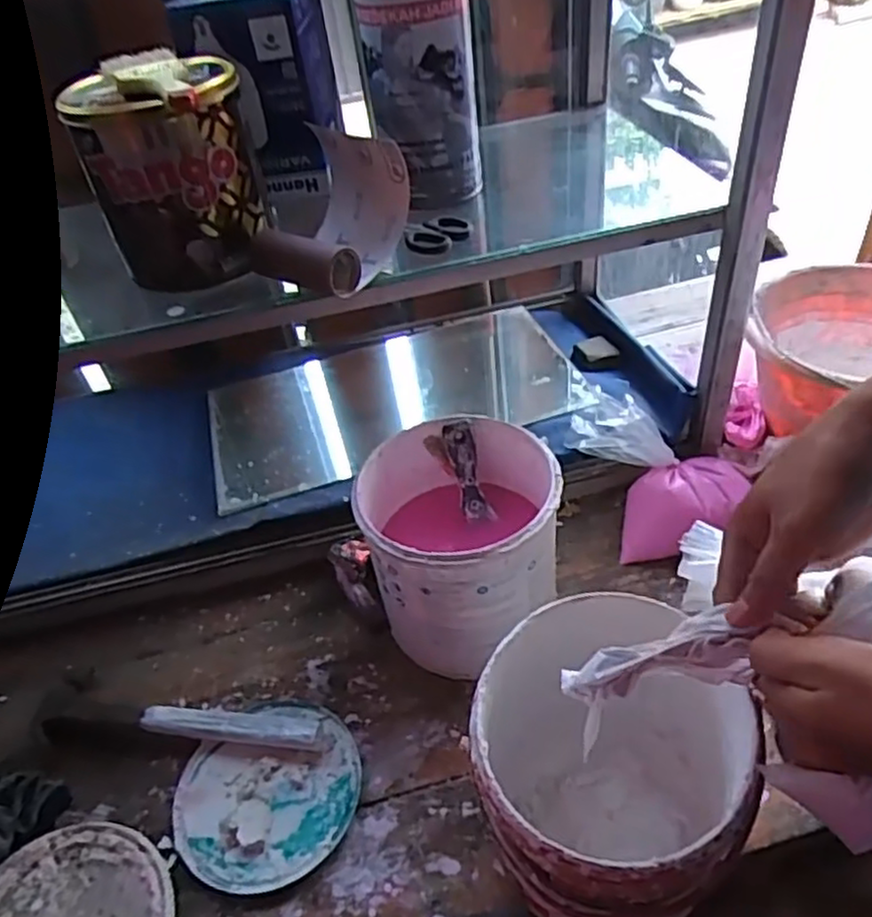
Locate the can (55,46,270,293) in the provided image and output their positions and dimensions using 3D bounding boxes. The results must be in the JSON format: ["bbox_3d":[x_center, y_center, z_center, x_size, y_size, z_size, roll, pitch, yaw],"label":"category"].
[{"bbox_3d":[-0.231,-0.252,0.621,0.138,0.160,0.141,-3,46,4],"label":"can"}]

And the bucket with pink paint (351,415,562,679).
[{"bbox_3d":[0.023,0.082,0.666,0.169,0.178,0.170,-5,43,5],"label":"bucket with pink paint"}]

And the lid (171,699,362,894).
[{"bbox_3d":[-0.146,0.282,0.607,0.157,0.014,0.149,-5,43,5],"label":"lid"}]

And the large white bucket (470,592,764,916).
[{"bbox_3d":[0.122,0.229,0.507,0.176,0.202,0.182,-5,43,5],"label":"large white bucket"}]

